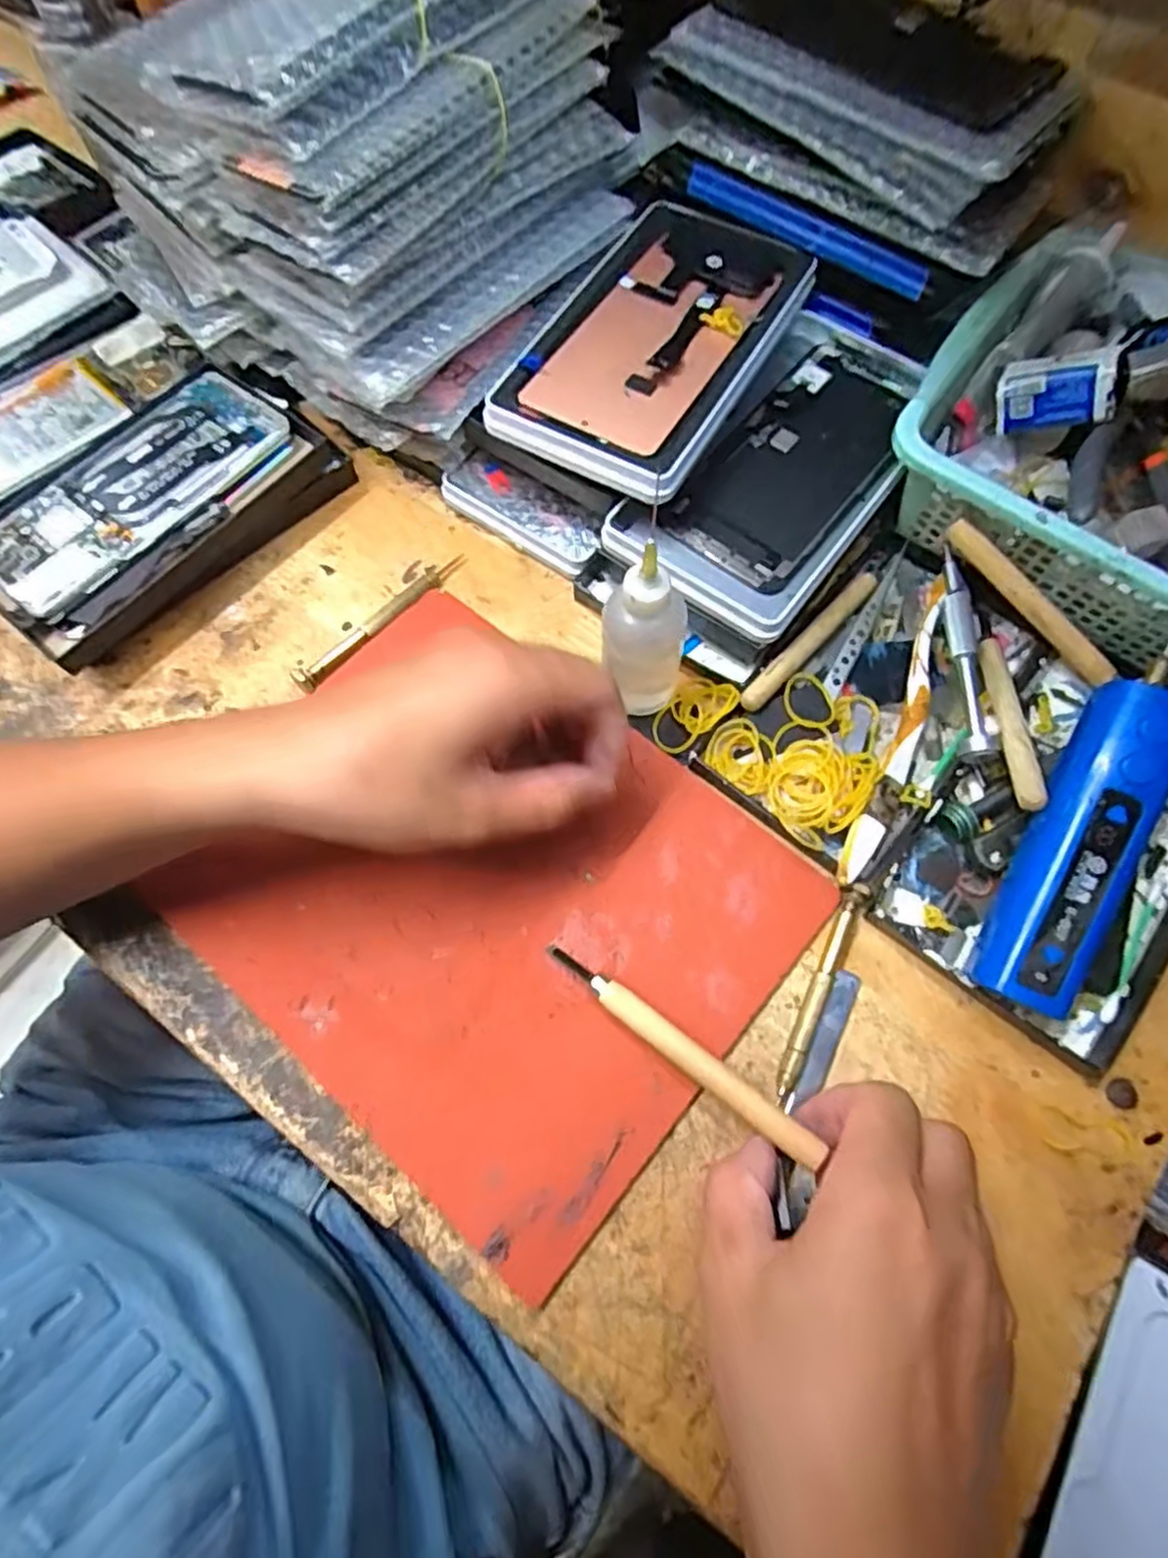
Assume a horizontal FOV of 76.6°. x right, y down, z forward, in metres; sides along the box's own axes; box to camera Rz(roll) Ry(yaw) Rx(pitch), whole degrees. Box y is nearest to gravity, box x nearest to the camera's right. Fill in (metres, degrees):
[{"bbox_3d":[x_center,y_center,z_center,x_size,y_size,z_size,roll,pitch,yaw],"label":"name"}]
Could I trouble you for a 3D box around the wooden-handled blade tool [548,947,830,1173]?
[{"bbox_3d":[0.037,0.107,0.293,0.125,0.008,0.013,35,74,20],"label":"wooden-handled blade tool"}]

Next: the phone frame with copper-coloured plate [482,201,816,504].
[{"bbox_3d":[0.036,-0.220,0.373,0.103,0.017,0.171,27,71,12],"label":"phone frame with copper-coloured plate"}]

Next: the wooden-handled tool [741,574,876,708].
[{"bbox_3d":[0.110,-0.067,0.360,0.011,0.011,0.100,42,76,15],"label":"wooden-handled tool"}]

